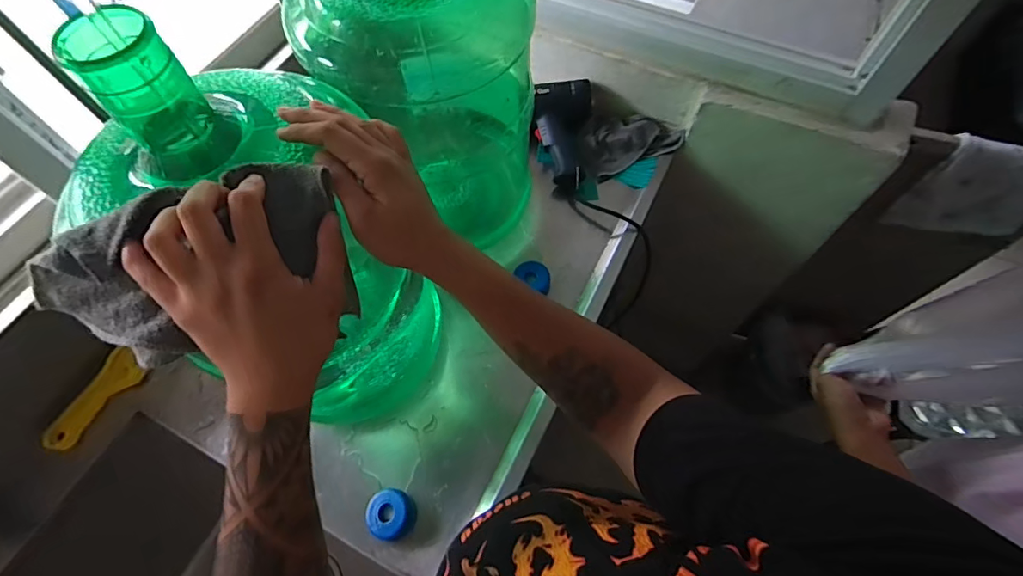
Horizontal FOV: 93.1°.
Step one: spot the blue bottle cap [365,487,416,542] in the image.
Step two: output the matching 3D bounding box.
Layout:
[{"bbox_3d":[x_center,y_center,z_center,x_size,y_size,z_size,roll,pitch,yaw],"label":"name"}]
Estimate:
[{"bbox_3d":[-0.150,0.279,0.599,0.057,0.026,0.059,0,63,1],"label":"blue bottle cap"}]

